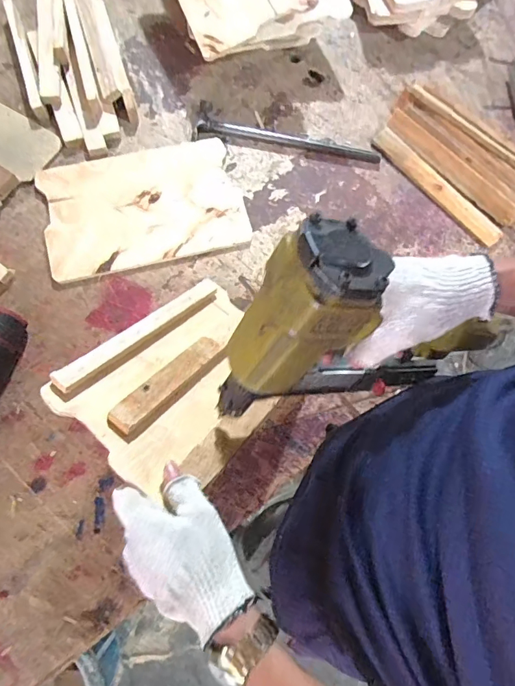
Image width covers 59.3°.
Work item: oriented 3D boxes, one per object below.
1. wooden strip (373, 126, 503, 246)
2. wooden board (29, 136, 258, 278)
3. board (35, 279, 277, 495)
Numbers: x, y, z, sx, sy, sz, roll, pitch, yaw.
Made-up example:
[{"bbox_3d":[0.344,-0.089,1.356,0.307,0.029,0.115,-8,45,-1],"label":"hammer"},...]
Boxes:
[{"bbox_3d":[0.284,-0.251,0.713,0.039,0.012,0.248,-42,79,-13],"label":"wooden strip"},{"bbox_3d":[-0.170,-0.207,0.669,0.283,0.012,0.193,-15,74,-7],"label":"wooden board"},{"bbox_3d":[-0.071,0.036,0.512,0.180,0.022,0.265,39,47,9],"label":"board"}]

